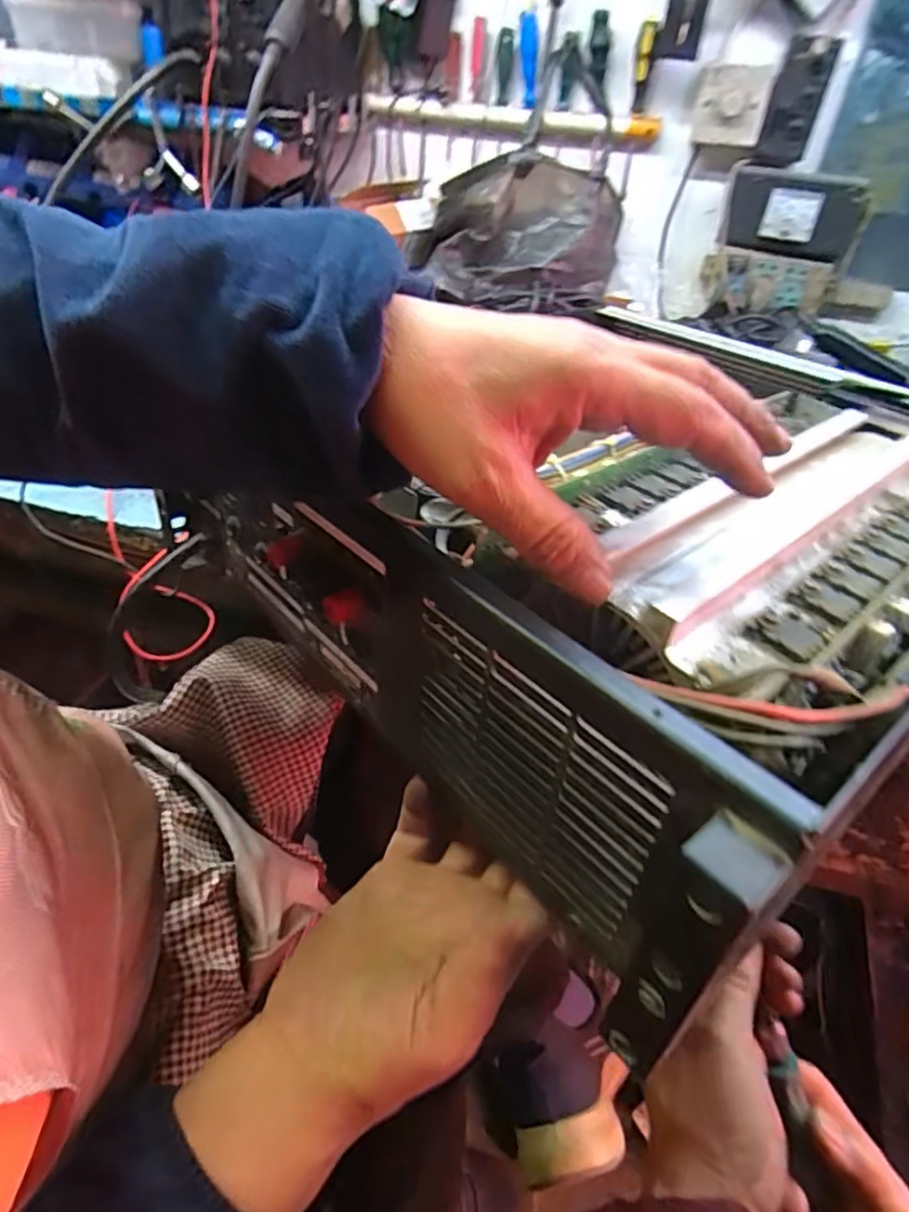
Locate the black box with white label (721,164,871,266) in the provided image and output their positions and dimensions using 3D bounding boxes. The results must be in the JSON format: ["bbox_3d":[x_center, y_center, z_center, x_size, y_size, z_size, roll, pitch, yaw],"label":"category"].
[{"bbox_3d":[0.481,-0.558,0.942,0.180,0.098,0.039,17,41,16],"label":"black box with white label"}]

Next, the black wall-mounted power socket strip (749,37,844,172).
[{"bbox_3d":[0.451,-0.662,0.874,0.066,0.146,0.046,15,67,13],"label":"black wall-mounted power socket strip"}]

